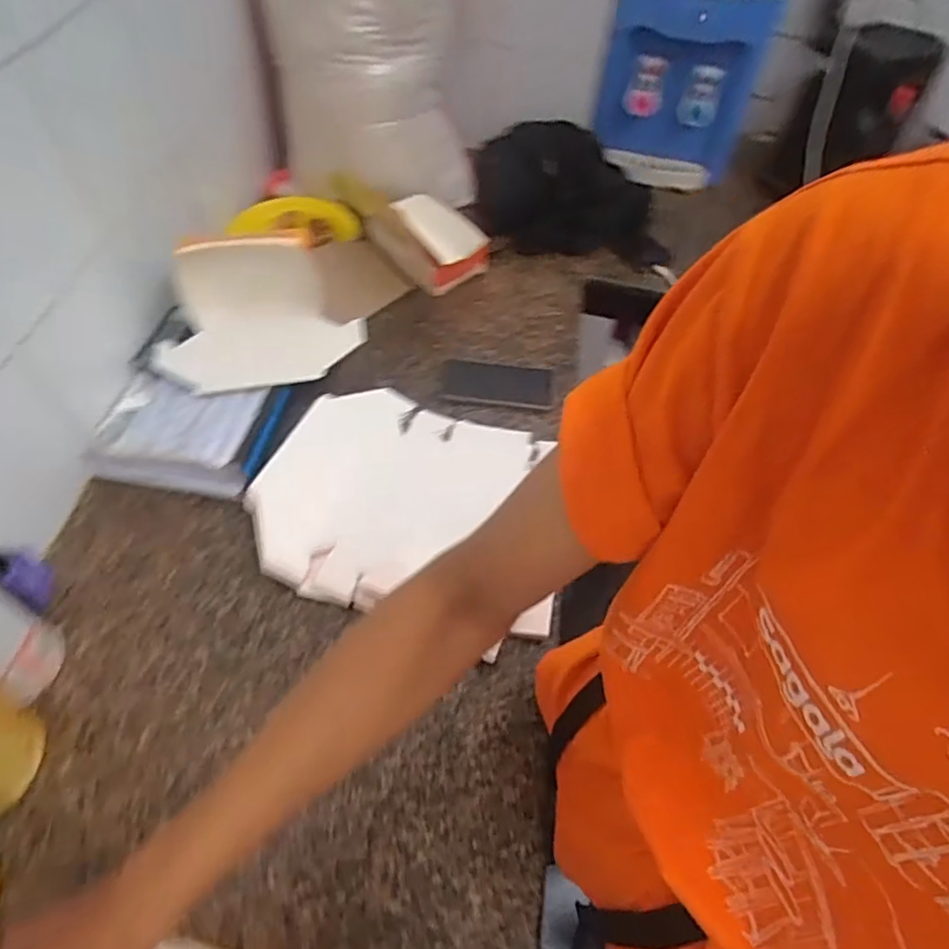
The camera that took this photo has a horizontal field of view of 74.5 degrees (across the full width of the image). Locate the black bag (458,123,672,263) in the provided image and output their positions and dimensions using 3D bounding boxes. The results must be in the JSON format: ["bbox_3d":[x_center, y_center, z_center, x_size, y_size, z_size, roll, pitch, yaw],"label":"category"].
[{"bbox_3d":[0.180,-0.536,1.163,0.368,0.091,0.288,7,55,1],"label":"black bag"}]

